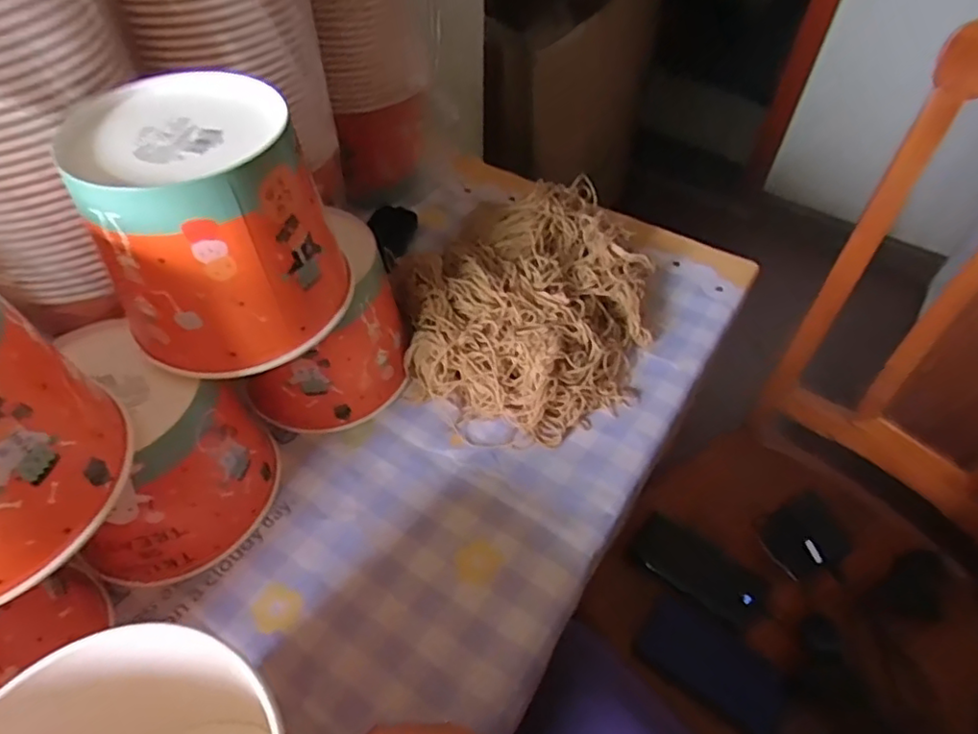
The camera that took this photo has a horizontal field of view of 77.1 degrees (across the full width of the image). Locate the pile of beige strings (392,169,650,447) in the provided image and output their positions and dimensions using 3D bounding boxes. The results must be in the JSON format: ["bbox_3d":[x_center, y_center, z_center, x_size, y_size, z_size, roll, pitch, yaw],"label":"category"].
[{"bbox_3d":[0.047,-0.077,0.600,0.228,0.066,0.295,18,53,13],"label":"pile of beige strings"}]

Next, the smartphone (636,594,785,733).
[{"bbox_3d":[0.246,0.323,0.675,0.152,0.010,0.077,31,58,22],"label":"smartphone"}]

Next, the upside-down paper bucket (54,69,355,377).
[{"bbox_3d":[-0.182,-0.093,0.401,0.137,0.127,0.144,-24,56,-19],"label":"upside-down paper bucket"}]

